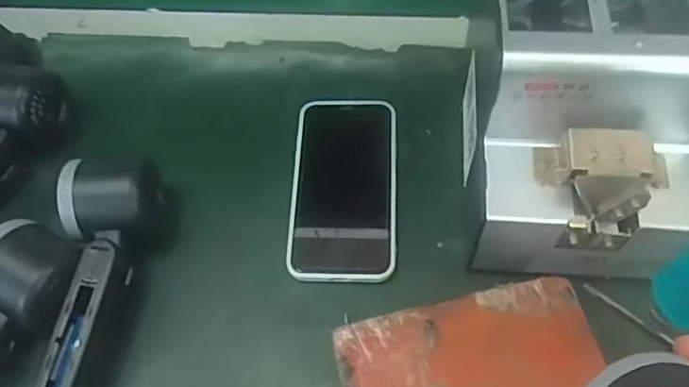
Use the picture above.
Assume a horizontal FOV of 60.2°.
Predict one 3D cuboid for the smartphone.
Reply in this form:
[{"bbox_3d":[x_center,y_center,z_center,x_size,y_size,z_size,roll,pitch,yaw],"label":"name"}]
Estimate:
[{"bbox_3d":[0.000,-0.007,0.429,0.074,0.006,0.147,0,60,4],"label":"smartphone"}]

